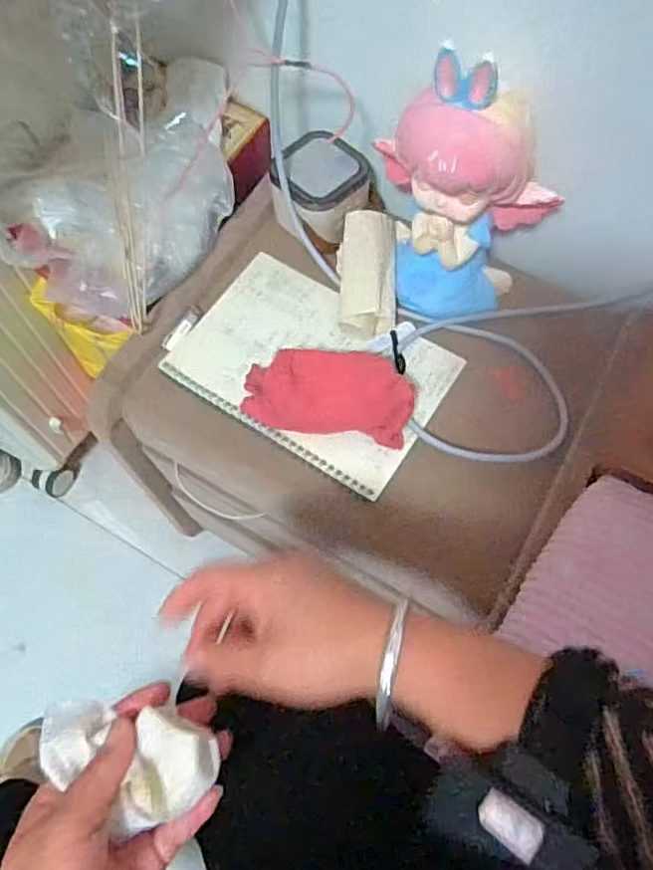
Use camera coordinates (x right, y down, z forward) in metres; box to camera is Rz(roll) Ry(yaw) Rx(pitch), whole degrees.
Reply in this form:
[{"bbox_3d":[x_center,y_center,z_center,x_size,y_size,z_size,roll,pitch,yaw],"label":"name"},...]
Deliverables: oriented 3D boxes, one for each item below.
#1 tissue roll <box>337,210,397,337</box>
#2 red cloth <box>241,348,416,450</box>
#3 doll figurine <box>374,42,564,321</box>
[{"bbox_3d":[0.041,-0.164,0.617,0.056,0.039,0.131,0,67,2],"label":"tissue roll"},{"bbox_3d":[0.001,-0.039,0.568,0.156,0.049,0.076,5,67,4],"label":"red cloth"},{"bbox_3d":[0.114,-0.202,0.544,0.152,0.217,0.092,20,69,10],"label":"doll figurine"}]

